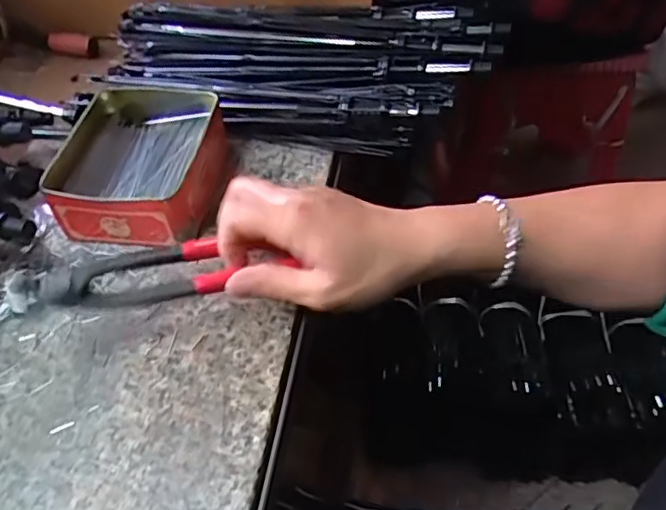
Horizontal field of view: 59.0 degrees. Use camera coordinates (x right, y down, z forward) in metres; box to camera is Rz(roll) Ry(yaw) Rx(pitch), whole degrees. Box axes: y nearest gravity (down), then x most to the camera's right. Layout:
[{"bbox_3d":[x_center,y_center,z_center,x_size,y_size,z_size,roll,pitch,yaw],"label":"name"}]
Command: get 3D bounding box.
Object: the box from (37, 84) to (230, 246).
[{"bbox_3d":[-0.136,-0.064,0.424,0.106,0.057,0.122,0,49,3],"label":"box"}]

